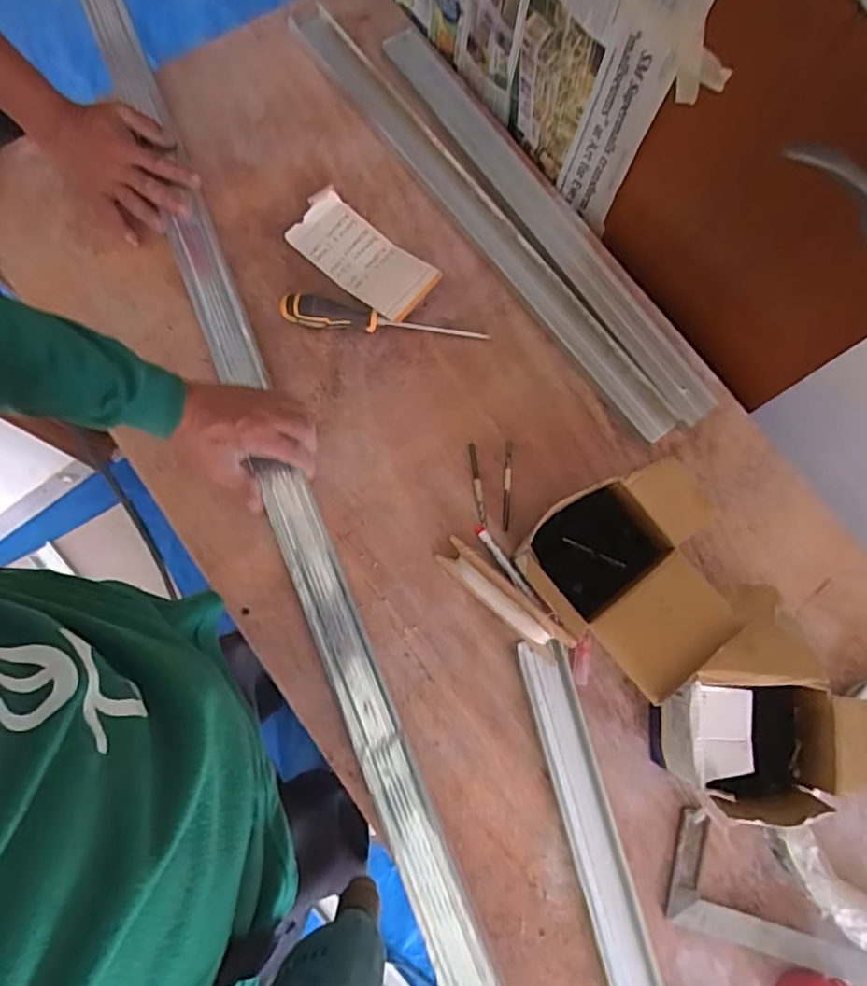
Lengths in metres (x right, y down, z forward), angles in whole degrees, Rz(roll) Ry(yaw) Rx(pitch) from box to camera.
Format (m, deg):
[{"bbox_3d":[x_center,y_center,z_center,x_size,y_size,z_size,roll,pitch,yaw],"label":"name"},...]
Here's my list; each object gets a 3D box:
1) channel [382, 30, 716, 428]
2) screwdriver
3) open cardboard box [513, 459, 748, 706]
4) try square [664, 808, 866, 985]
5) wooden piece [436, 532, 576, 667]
[{"bbox_3d":[0.139,-0.340,0.745,0.078,0.034,0.615,-34,80,-7],"label":"channel"},{"bbox_3d":[-0.057,-0.202,0.682,0.231,0.038,0.029,4,78,1],"label":"screwdriver"},{"bbox_3d":[0.197,0.076,0.603,0.182,0.107,0.190,-40,81,-8],"label":"open cardboard box"},{"bbox_3d":[0.332,0.390,0.580,0.205,0.016,0.101,17,79,3],"label":"try square"},{"bbox_3d":[0.072,0.111,0.628,0.160,0.029,0.035,42,81,8],"label":"wooden piece"}]

